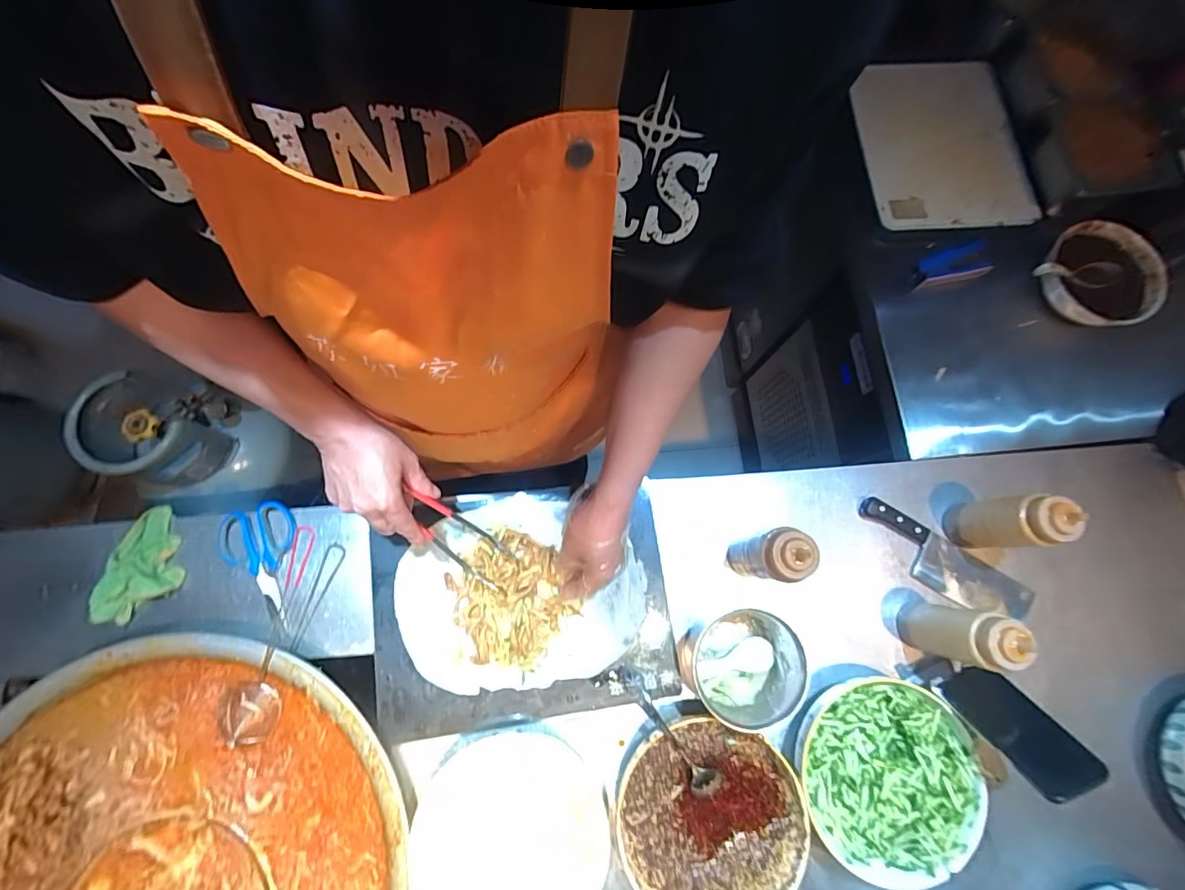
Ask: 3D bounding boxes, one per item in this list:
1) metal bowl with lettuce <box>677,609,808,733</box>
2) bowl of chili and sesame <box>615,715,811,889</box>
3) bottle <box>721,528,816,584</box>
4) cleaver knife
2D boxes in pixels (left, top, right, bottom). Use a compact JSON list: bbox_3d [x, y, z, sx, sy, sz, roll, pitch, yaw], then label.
[{"bbox_3d":[0.198,0.297,0.663,0.139,0.102,0.126,-32,80,-9],"label":"metal bowl with lettuce"},{"bbox_3d":[0.144,0.461,0.622,0.219,0.046,0.218,0,77,-2],"label":"bowl of chili and sesame"},{"bbox_3d":[0.225,0.145,0.649,0.055,0.171,0.062,-18,78,-7],"label":"bottle"},{"bbox_3d":[0.506,0.174,0.727,0.265,0.021,0.074,32,78,5],"label":"cleaver knife"}]

